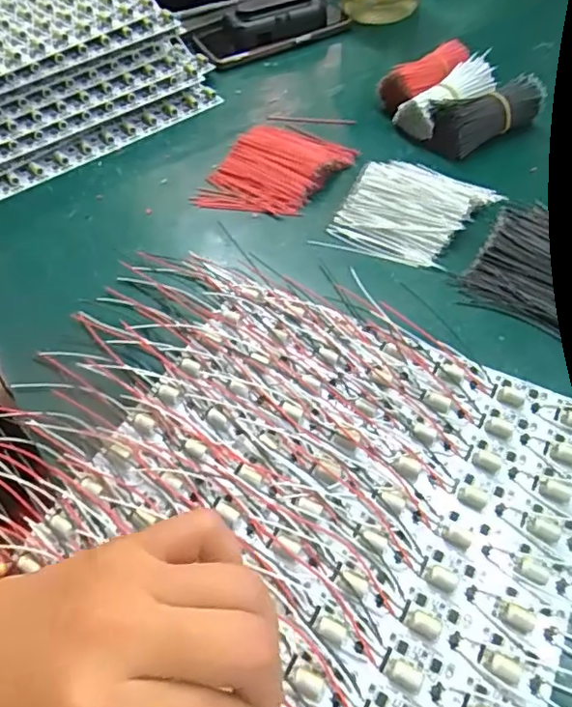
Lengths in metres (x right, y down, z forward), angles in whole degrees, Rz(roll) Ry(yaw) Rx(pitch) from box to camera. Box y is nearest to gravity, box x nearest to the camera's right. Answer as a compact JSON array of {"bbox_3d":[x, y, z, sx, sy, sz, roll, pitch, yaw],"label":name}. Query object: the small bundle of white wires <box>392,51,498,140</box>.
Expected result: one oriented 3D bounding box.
[{"bbox_3d":[0.140,-0.220,0.475,0.090,0.025,0.043,-36,59,-6],"label":"small bundle of white wires"}]

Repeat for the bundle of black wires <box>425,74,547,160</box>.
[{"bbox_3d":[0.165,-0.200,0.464,0.093,0.036,0.042,-28,57,-17],"label":"bundle of black wires"}]

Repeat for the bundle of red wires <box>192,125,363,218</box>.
[{"bbox_3d":[-0.011,-0.149,0.453,0.090,0.020,0.109,27,60,21],"label":"bundle of red wires"}]

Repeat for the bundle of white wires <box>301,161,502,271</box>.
[{"bbox_3d":[0.090,-0.104,0.408,0.107,0.020,0.084,15,56,13],"label":"bundle of white wires"}]

